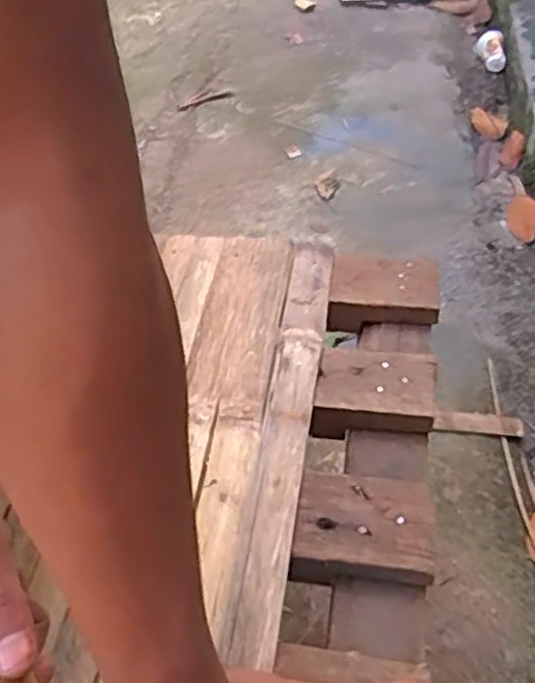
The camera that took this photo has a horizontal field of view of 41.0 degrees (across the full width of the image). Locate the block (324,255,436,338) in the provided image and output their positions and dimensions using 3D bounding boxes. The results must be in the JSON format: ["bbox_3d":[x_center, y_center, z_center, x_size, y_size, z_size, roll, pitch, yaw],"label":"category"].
[{"bbox_3d":[0.094,-0.039,0.583,0.084,0.034,0.066,4,48,8],"label":"block"}]

